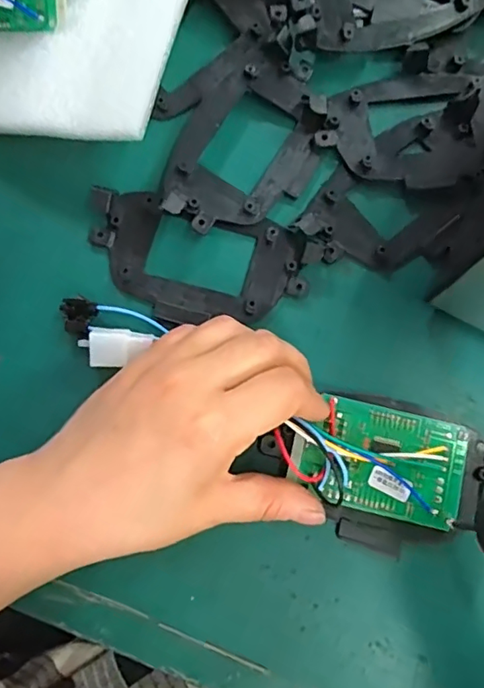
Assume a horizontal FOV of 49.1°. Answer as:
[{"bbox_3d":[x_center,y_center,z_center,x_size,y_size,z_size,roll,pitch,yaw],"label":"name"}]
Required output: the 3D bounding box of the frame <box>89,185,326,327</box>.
[{"bbox_3d":[-0.024,-0.044,0.275,0.118,0.012,0.062,17,80,3],"label":"frame"}]

